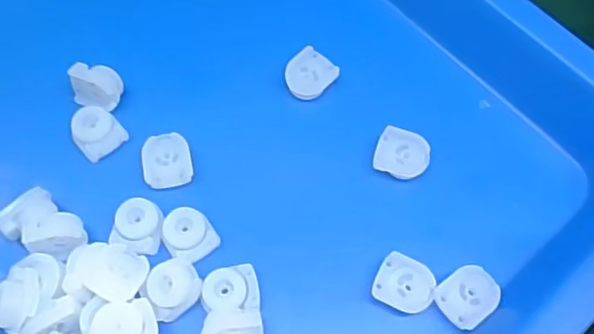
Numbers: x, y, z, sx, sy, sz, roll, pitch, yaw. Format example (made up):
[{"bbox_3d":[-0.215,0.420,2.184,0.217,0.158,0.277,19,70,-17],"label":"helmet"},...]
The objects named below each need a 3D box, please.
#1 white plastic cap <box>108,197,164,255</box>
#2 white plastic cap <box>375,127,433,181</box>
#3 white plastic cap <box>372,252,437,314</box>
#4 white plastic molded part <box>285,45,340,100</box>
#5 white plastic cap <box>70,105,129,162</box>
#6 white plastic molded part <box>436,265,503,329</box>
[{"bbox_3d":[-0.053,0.019,0.195,0.015,0.006,0.018,8,65,2],"label":"white plastic cap"},{"bbox_3d":[0.038,-0.004,0.209,0.018,0.005,0.016,21,66,8],"label":"white plastic cap"},{"bbox_3d":[0.035,0.037,0.188,0.019,0.004,0.016,24,66,9],"label":"white plastic cap"},{"bbox_3d":[0.004,-0.035,0.223,0.019,0.006,0.016,-41,73,-18],"label":"white plastic molded part"},{"bbox_3d":[-0.072,-0.013,0.211,0.016,0.009,0.017,-41,73,-18],"label":"white plastic cap"},{"bbox_3d":[0.055,0.041,0.188,0.018,0.004,0.016,-35,71,-17],"label":"white plastic molded part"}]

